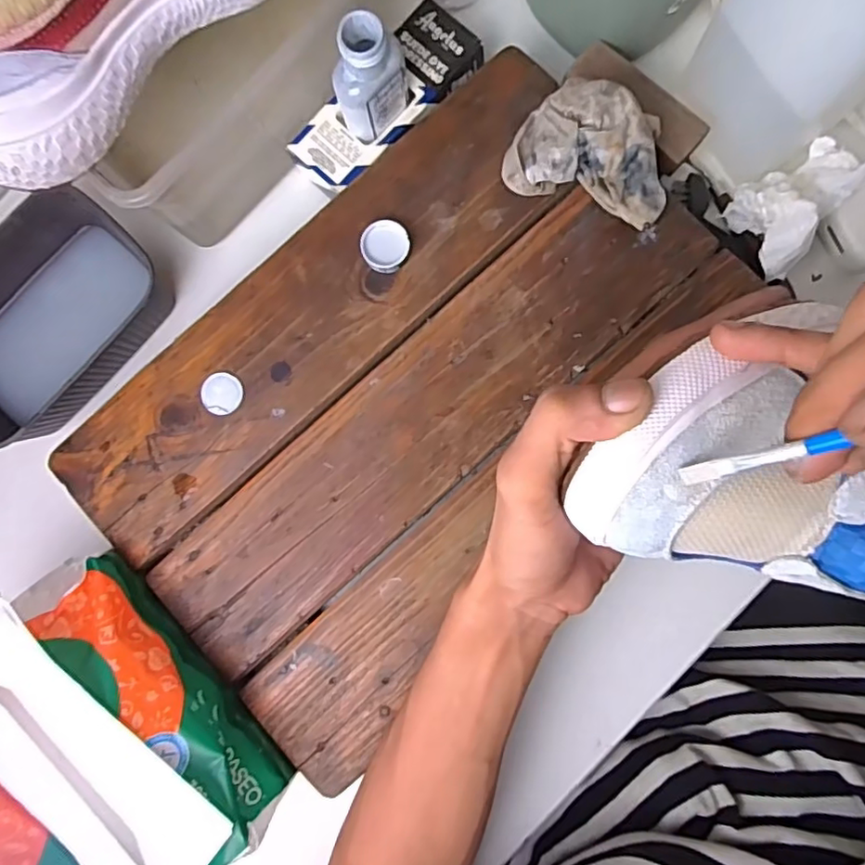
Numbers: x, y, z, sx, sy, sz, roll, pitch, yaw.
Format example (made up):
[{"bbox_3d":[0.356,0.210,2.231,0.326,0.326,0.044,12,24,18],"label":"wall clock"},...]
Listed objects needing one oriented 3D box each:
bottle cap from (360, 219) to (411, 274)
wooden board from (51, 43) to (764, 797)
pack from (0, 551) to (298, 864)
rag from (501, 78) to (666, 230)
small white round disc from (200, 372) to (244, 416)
[{"bbox_3d":[-0.030,-0.118,0.372,0.030,0.012,0.031,0,86,3],"label":"bottle cap"},{"bbox_3d":[0.000,-0.036,0.372,0.438,0.017,0.257,-43,86,-1],"label":"wooden board"},{"bbox_3d":[-0.193,0.178,0.330,0.194,0.075,0.133,45,89,5],"label":"pack"},{"bbox_3d":[0.098,-0.169,0.355,0.096,0.041,0.060,19,87,4],"label":"rag"},{"bbox_3d":[-0.136,-0.025,0.377,0.027,0.004,0.026,0,86,3],"label":"small white round disc"}]

